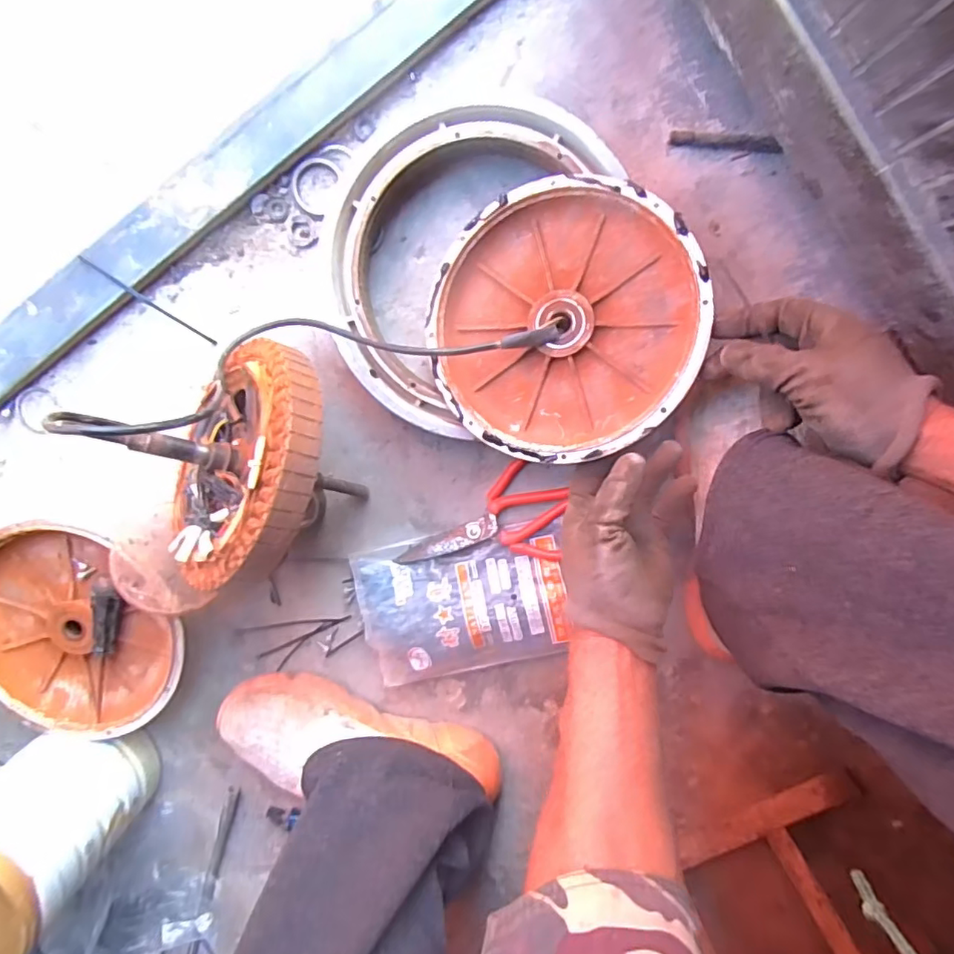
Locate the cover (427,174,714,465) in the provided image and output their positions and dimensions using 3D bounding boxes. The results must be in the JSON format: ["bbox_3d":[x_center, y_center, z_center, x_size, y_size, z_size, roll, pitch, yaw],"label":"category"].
[{"bbox_3d":[0.068,-0.122,0.449,0.208,0.030,0.208,-5,91,17],"label":"cover"}]

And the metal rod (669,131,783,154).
[{"bbox_3d":[0.206,-0.278,0.466,0.093,0.009,0.011,6,98,-1],"label":"metal rod"}]

